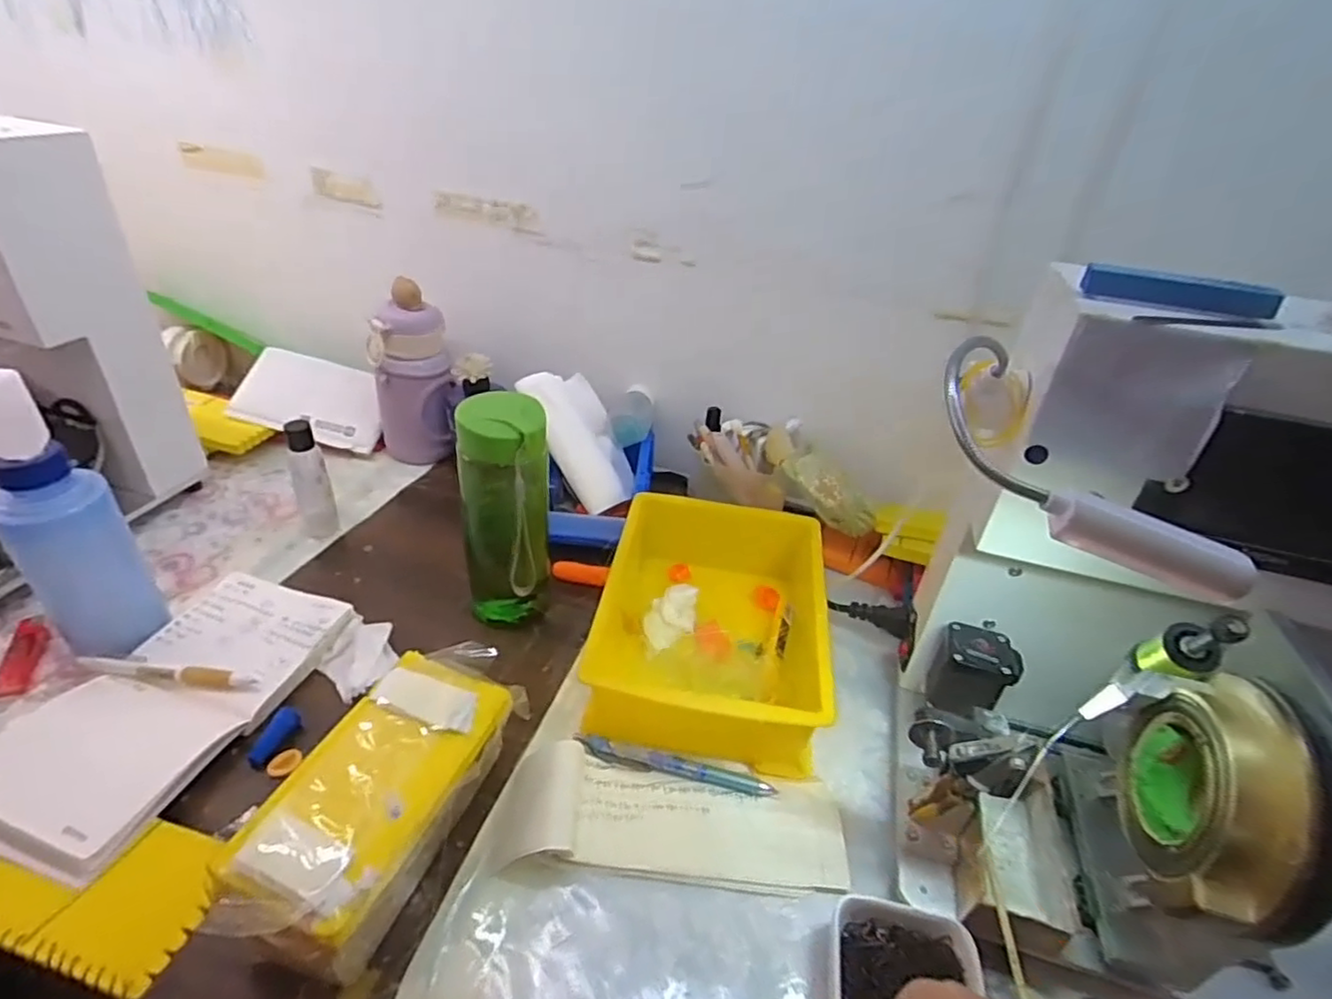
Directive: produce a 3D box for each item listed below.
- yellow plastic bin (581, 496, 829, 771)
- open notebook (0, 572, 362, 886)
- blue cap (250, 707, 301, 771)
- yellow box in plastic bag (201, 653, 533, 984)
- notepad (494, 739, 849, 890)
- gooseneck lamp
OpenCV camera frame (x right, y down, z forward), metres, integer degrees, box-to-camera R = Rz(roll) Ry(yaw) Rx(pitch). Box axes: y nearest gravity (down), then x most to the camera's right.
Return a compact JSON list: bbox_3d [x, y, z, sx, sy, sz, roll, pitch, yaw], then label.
[{"bbox_3d":[0.040,0.092,0.559,0.174,0.071,0.253,8,34,4],"label":"yellow plastic bin"},{"bbox_3d":[-0.363,0.145,0.496,0.133,0.028,0.239,15,35,14],"label":"open notebook"},{"bbox_3d":[-0.281,0.172,0.482,0.016,0.014,0.044,6,34,1],"label":"blue cap"},{"bbox_3d":[-0.161,0.179,0.397,0.082,0.091,0.192,15,35,14],"label":"yellow box in plastic bag"},{"bbox_3d":[0.012,0.205,0.446,0.208,0.023,0.082,5,34,0],"label":"notepad"},{"bbox_3d":[0.174,-0.009,0.285,0.059,0.026,0.149,-29,68,-40],"label":"gooseneck lamp"}]

